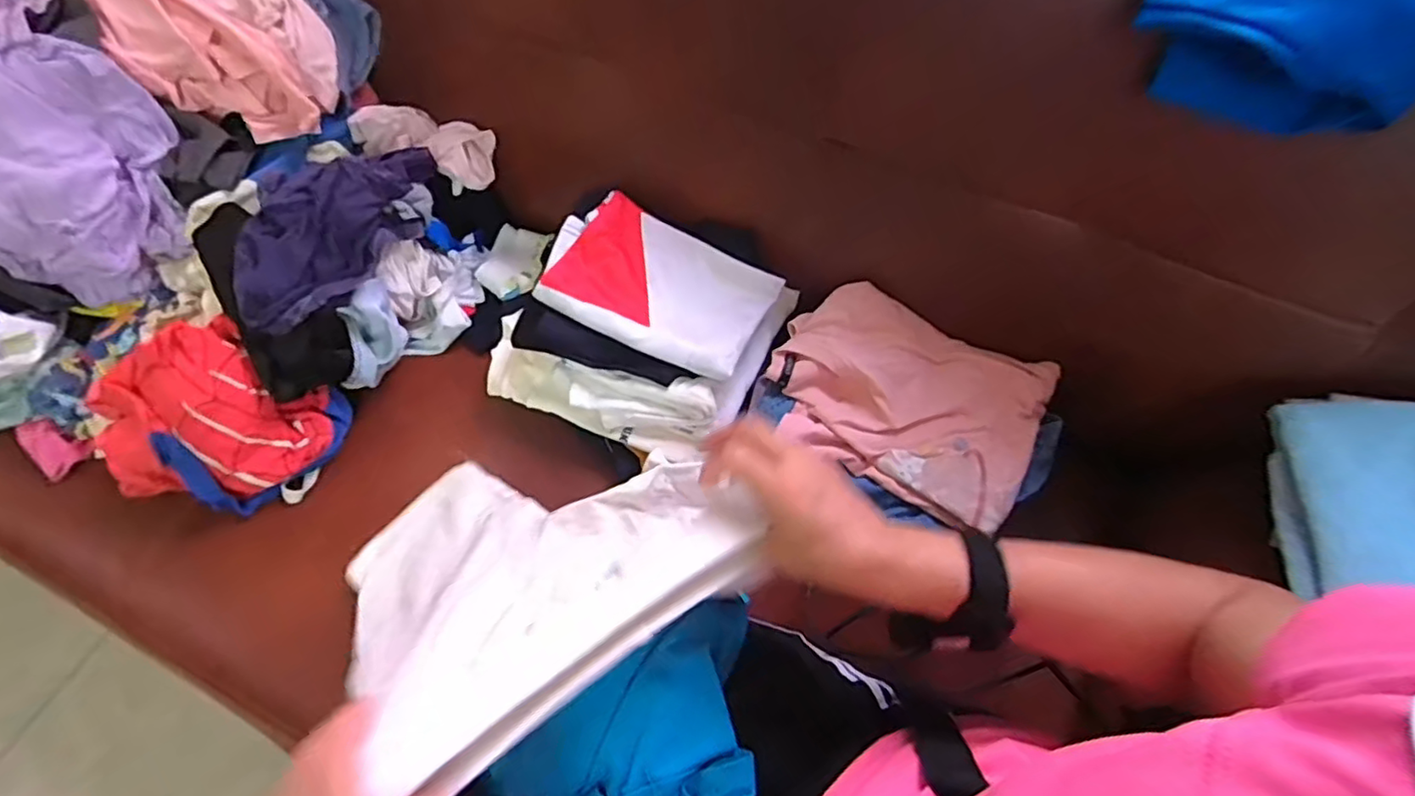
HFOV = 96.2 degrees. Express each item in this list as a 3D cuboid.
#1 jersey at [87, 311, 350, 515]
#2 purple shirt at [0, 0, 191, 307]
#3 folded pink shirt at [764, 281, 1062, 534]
[{"bbox_3d":[-0.455,0.026,0.588,0.188,0.135,0.115,-24,63,-11],"label":"jersey"},{"bbox_3d":[-0.612,-0.230,0.598,0.190,0.207,0.160,-37,67,-18],"label":"purple shirt"},{"bbox_3d":[0.177,-0.002,0.575,0.233,0.036,0.158,27,65,15],"label":"folded pink shirt"}]

